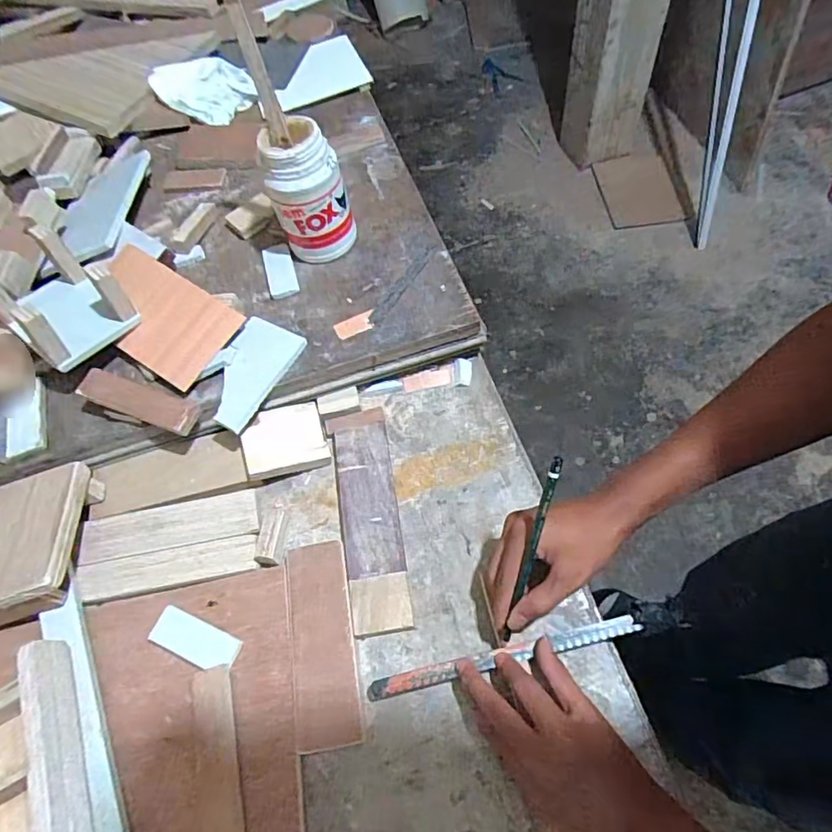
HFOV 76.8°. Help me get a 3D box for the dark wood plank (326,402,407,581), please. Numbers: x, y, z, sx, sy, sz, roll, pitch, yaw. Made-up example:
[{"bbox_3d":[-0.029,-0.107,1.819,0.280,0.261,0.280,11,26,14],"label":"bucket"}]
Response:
[{"bbox_3d":[-0.049,0.069,0.506,0.055,0.009,0.168,-11,60,1],"label":"dark wood plank"}]

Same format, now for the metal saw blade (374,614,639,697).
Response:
[{"bbox_3d":[0.068,0.191,0.416,0.216,0.010,0.014,-14,62,0],"label":"metal saw blade"}]

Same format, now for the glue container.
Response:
[{"bbox_3d":[-0.113,-0.234,0.557,0.078,0.129,0.065,-19,61,-3],"label":"glue container"}]

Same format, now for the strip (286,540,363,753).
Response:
[{"bbox_3d":[-0.079,0.185,0.439,0.052,0.007,0.156,-12,60,1],"label":"strip"}]

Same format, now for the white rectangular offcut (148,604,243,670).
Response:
[{"bbox_3d":[-0.189,0.191,0.448,0.078,0.004,0.031,18,65,17],"label":"white rectangular offcut"}]

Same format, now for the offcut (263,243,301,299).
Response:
[{"bbox_3d":[-0.154,-0.165,0.596,0.032,0.010,0.077,-18,60,-3],"label":"offcut"}]

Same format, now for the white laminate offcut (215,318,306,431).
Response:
[{"bbox_3d":[-0.166,-0.044,0.525,0.066,0.009,0.119,20,66,18],"label":"white laminate offcut"}]

